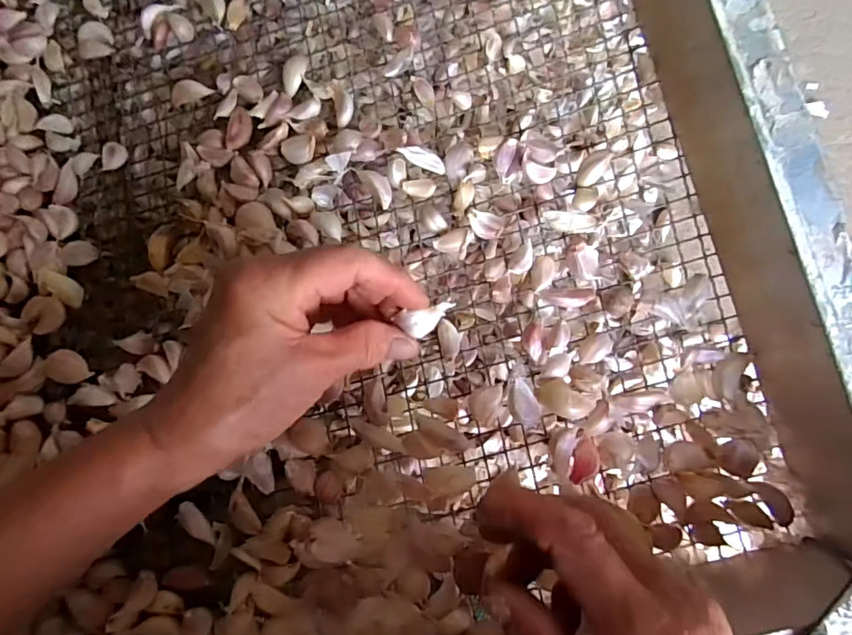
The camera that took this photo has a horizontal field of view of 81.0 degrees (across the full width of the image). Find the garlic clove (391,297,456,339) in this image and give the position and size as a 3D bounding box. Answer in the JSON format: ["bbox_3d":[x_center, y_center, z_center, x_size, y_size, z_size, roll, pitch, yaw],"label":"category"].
[{"bbox_3d":[0.003,0.000,0.251,0.030,0.009,0.012,-27,80,-24],"label":"garlic clove"}]

